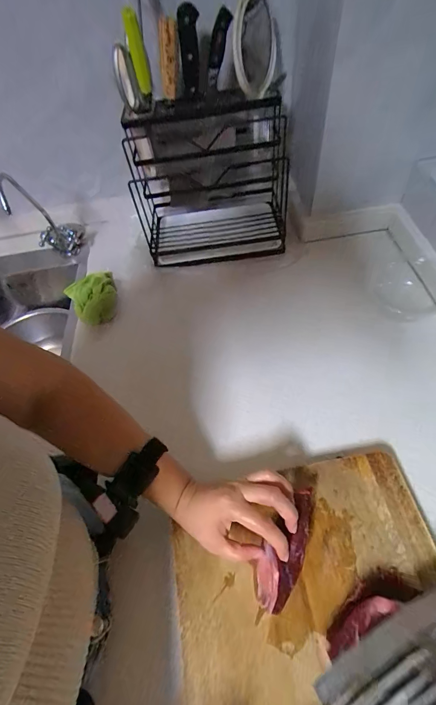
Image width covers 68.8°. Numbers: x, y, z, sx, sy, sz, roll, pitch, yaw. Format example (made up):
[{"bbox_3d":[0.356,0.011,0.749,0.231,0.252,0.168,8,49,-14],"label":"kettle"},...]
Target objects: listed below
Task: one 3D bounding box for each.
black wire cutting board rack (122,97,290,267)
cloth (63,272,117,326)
[{"bbox_3d":[-0.012,-0.342,0.631,0.297,0.219,0.230,-8,56,3],"label":"black wire cutting board rack"},{"bbox_3d":[-0.240,-0.109,0.623,0.091,0.027,0.117,-29,57,-12],"label":"cloth"}]

